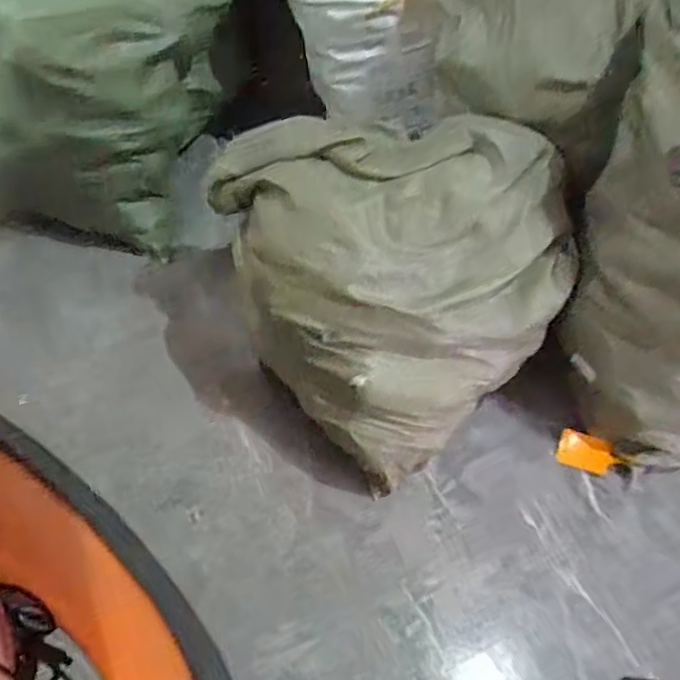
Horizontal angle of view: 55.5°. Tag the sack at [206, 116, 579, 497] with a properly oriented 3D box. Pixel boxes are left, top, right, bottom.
[{"bbox_3d":[0.076,-0.173,1.236,0.489,0.430,0.641,-30,63,-28],"label":"sack"}]

